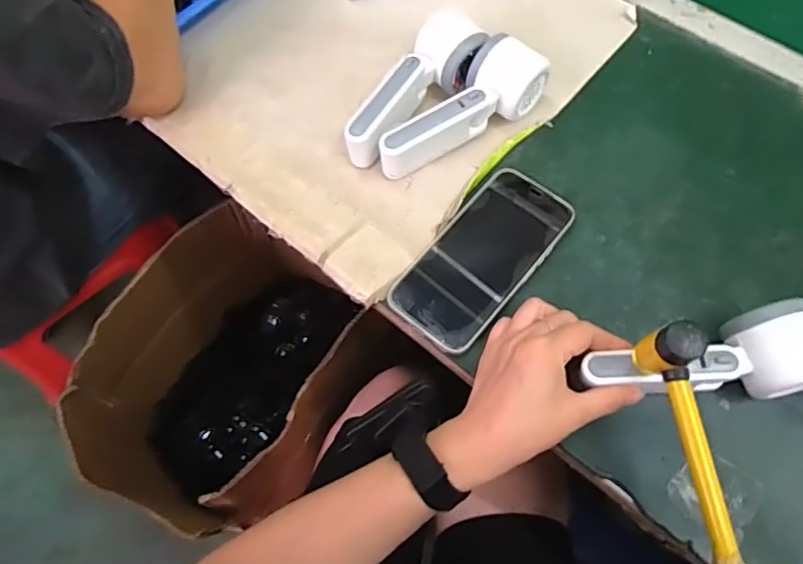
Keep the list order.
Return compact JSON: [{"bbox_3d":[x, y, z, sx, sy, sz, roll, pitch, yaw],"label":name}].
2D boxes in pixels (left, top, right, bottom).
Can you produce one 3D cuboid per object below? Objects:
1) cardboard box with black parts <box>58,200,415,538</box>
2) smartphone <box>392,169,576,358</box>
[{"bbox_3d":[-0.232,0.130,0.854,0.313,0.293,0.422,27,68,12],"label":"cardboard box with black parts"},{"bbox_3d":[0.066,-0.022,0.445,0.077,0.011,0.161,37,70,16],"label":"smartphone"}]

